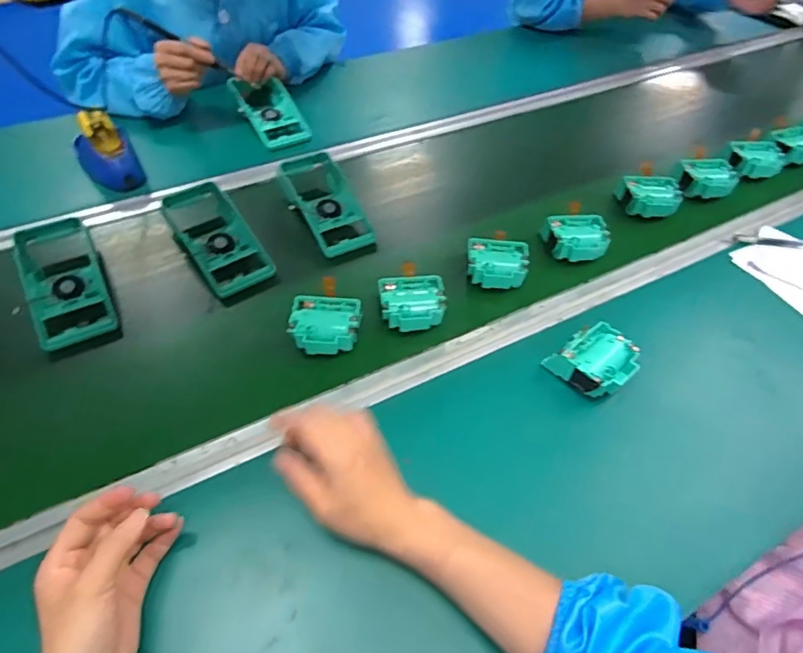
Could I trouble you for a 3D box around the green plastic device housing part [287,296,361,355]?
[{"bbox_3d":[-0.087,-0.002,0.597,0.077,0.026,0.066,1,50,-2],"label":"green plastic device housing part"}]

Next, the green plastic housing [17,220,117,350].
[{"bbox_3d":[-0.420,-0.061,0.644,0.083,0.042,0.187,-22,54,-20],"label":"green plastic housing"}]

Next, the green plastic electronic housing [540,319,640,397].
[{"bbox_3d":[0.217,0.040,0.583,0.079,0.046,0.079,-32,58,-26],"label":"green plastic electronic housing"}]

